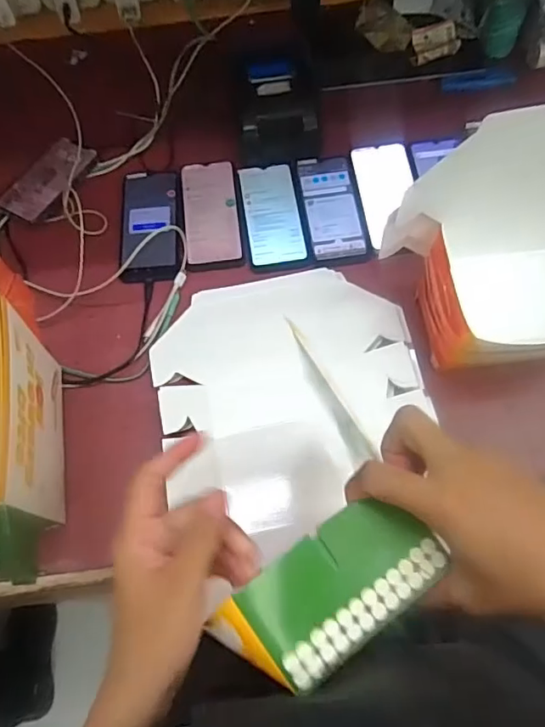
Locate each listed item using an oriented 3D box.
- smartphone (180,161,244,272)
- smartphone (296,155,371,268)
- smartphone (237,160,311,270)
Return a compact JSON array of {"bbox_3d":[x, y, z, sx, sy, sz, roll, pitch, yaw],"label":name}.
[{"bbox_3d":[-0.080,-0.200,0.714,0.073,0.010,0.170,-7,68,-1],"label":"smartphone"},{"bbox_3d":[0.077,-0.205,0.708,0.072,0.004,0.175,-8,68,-1],"label":"smartphone"},{"bbox_3d":[-0.001,-0.194,0.706,0.072,0.006,0.157,-8,68,-1],"label":"smartphone"}]

